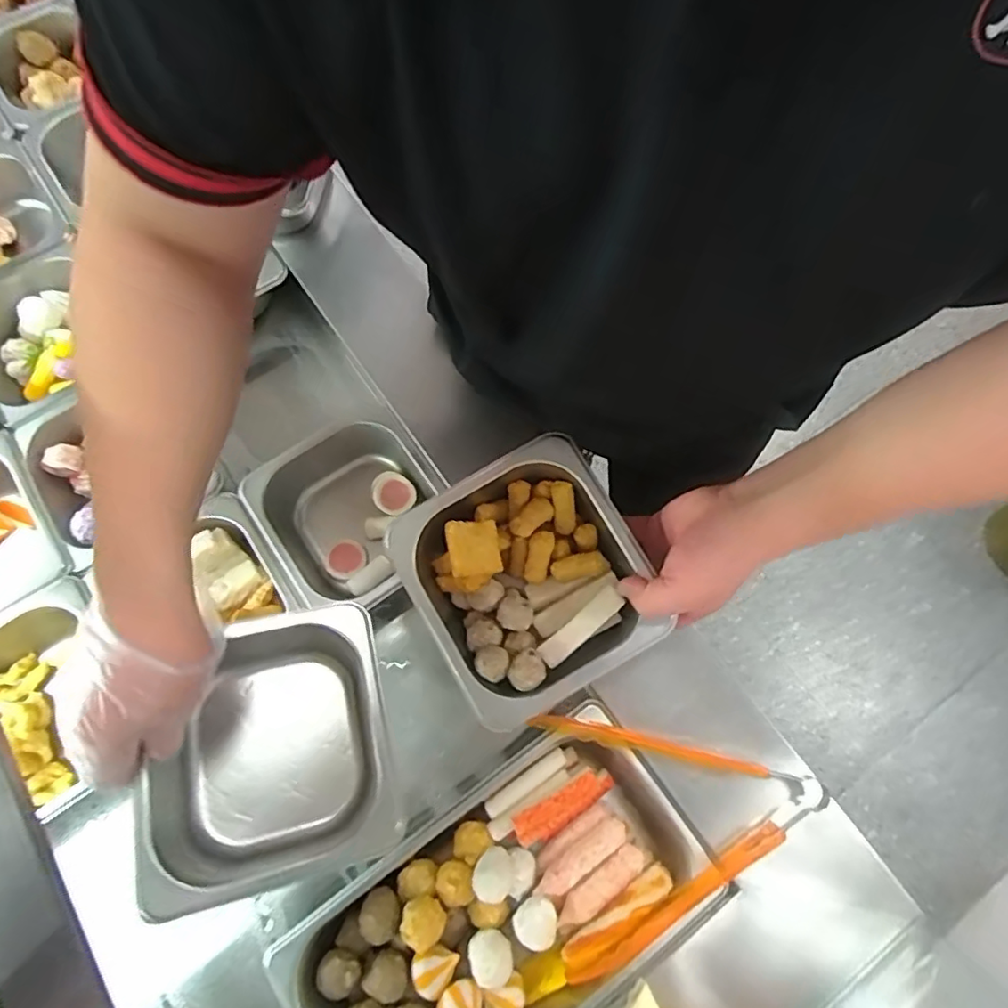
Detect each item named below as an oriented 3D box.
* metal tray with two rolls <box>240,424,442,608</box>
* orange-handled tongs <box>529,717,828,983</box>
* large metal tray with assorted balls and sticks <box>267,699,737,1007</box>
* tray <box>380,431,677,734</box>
[{"bbox_3d":[-0.147,0.015,0.586,0.159,0.081,0.175,-32,78,-10],"label":"metal tray with two rolls"},{"bbox_3d":[0.146,0.258,0.474,0.223,0.033,0.193,-8,75,-4],"label":"orange-handled tongs"},{"bbox_3d":[-0.006,0.329,0.475,0.325,0.071,0.178,-35,78,-10],"label":"large metal tray with assorted balls and sticks"},{"bbox_3d":[0.015,0.060,0.444,0.160,0.062,0.172,-30,77,-9],"label":"tray"}]

